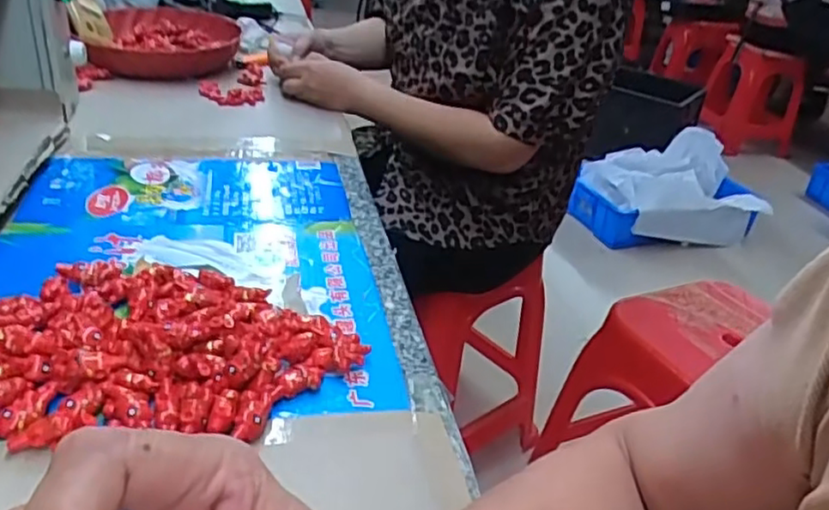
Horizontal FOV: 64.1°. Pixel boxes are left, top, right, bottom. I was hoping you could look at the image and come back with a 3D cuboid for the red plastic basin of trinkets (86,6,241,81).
[{"bbox_3d":[-0.368,-0.324,1.000,0.193,0.060,0.243,-3,32,-15],"label":"red plastic basin of trinkets"}]

